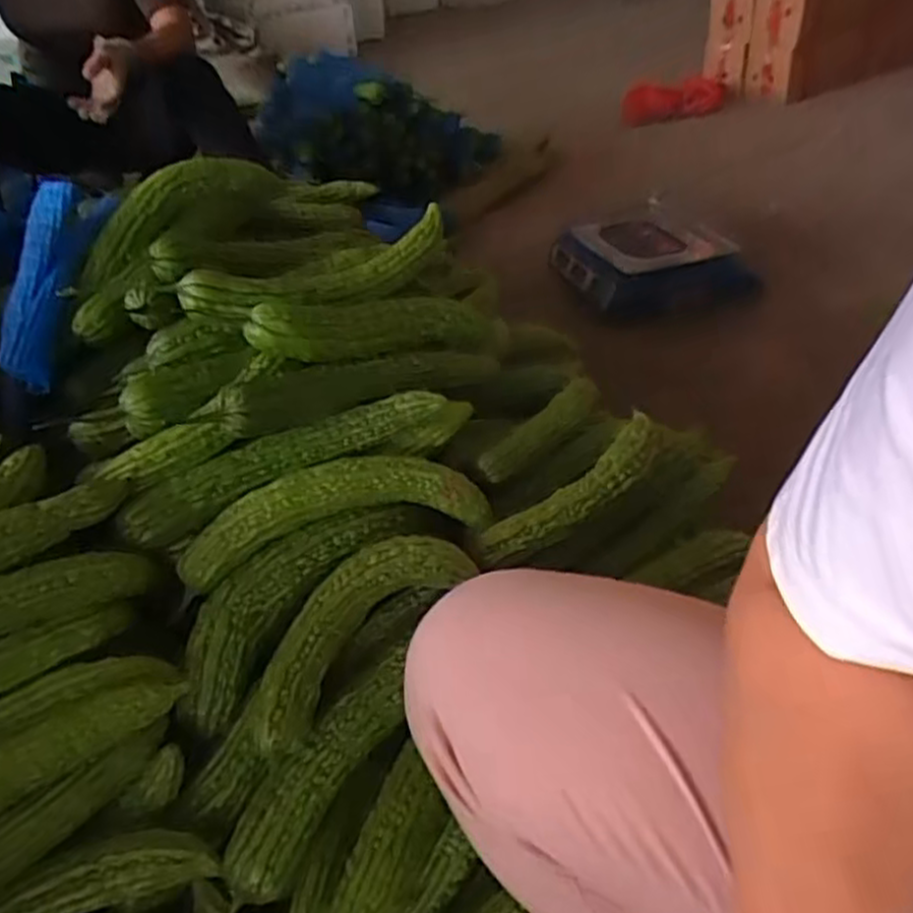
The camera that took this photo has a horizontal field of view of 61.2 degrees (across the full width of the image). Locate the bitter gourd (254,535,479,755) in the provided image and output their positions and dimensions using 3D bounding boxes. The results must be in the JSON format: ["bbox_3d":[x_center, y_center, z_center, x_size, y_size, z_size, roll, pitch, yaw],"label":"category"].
[{"bbox_3d":[-0.075,0.125,0.581,0.203,0.067,0.058,-32,43,-32],"label":"bitter gourd"}]

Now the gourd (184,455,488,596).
[{"bbox_3d":[-0.097,0.045,0.623,0.251,0.068,0.044,-14,36,-12],"label":"gourd"}]

